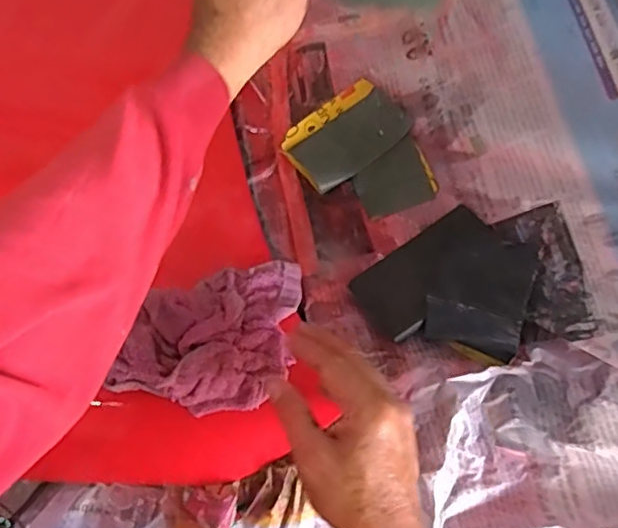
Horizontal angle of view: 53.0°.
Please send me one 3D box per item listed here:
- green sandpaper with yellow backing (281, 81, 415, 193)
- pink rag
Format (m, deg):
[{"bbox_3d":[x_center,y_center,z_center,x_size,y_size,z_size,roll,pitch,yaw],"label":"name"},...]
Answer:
[{"bbox_3d":[0.037,-0.124,0.596,0.114,0.010,0.073,-41,75,-8],"label":"green sandpaper with yellow backing"},{"bbox_3d":[-0.068,0.050,0.504,0.112,0.054,0.156,27,61,14],"label":"pink rag"}]

